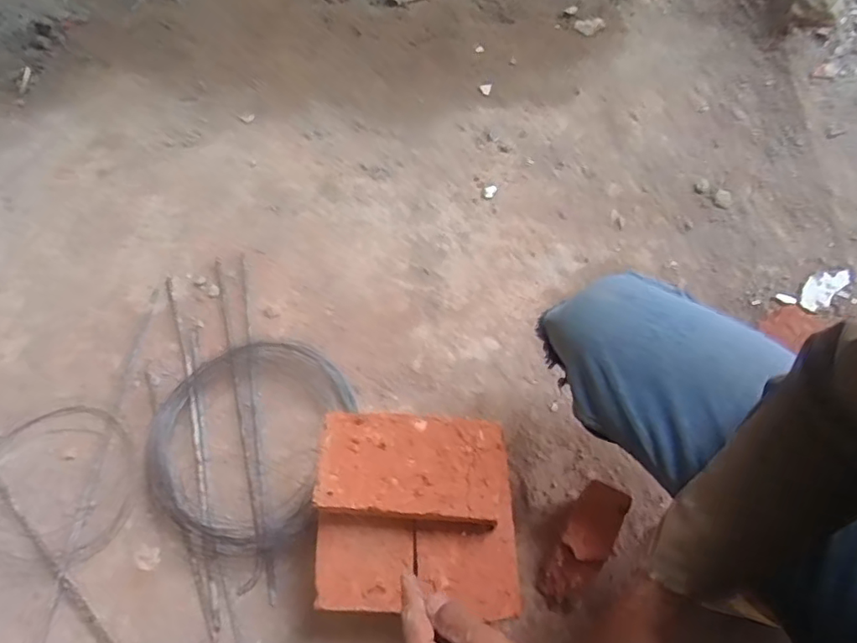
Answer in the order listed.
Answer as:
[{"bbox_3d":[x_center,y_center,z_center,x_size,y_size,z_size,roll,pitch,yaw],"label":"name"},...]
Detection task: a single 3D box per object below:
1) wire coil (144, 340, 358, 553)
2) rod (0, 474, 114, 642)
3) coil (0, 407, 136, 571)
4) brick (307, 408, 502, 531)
[{"bbox_3d":[-0.268,0.160,0.808,0.270,0.044,0.289,-1,63,2],"label":"wire coil"},{"bbox_3d":[-0.537,0.300,0.769,0.526,0.008,0.016,39,71,20],"label":"rod"},{"bbox_3d":[-0.545,0.231,0.813,0.249,0.032,0.223,13,64,9],"label":"coil"},{"bbox_3d":[-0.018,0.159,0.611,0.195,0.049,0.112,2,63,6],"label":"brick"}]

